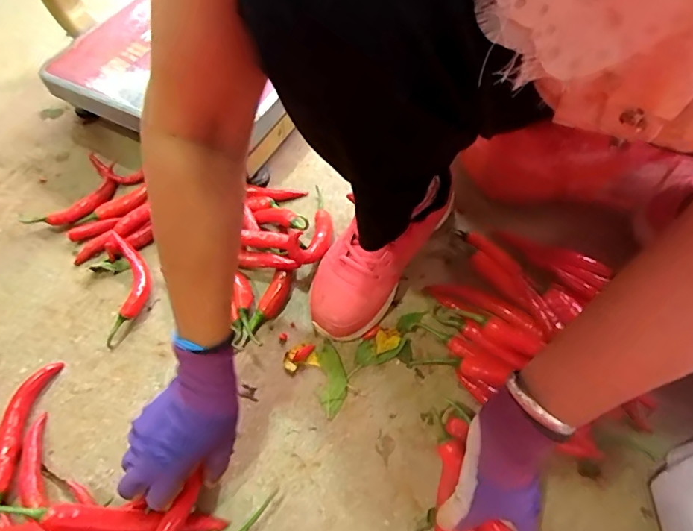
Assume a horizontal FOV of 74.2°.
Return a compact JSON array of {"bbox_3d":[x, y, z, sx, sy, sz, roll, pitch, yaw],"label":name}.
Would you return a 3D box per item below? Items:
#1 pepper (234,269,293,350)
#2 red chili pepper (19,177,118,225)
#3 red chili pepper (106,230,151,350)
[{"bbox_3d":[-0.090,0.050,0.513,0.031,0.022,0.097,17,60,12],"label":"pepper"},{"bbox_3d":[-0.353,-0.077,0.592,0.116,0.015,0.046,-31,62,-17],"label":"red chili pepper"},{"bbox_3d":[-0.253,0.021,0.530,0.045,0.033,0.136,-9,58,-4],"label":"red chili pepper"}]

